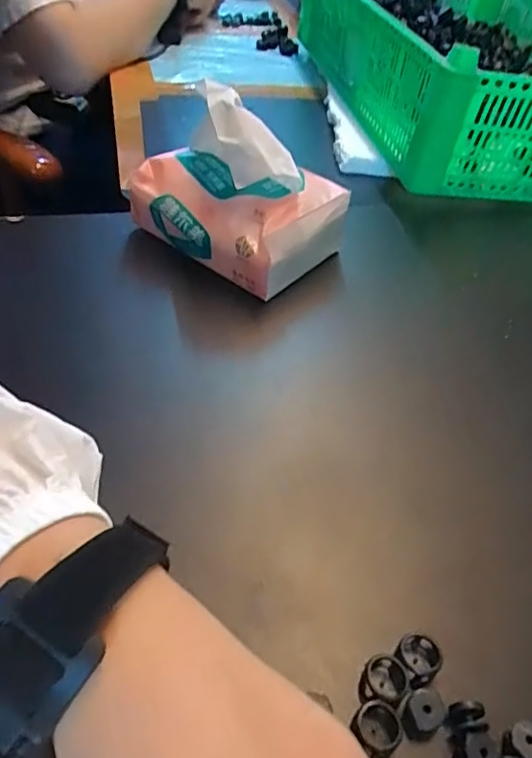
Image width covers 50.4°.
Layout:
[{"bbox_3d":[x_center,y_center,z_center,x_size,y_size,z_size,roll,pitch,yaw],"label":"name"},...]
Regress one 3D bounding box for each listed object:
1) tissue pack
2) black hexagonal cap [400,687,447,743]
[{"bbox_3d":[-0.020,-0.141,0.397,0.131,0.097,0.089,30,50,21],"label":"tissue pack"},{"bbox_3d":[0.059,0.129,0.215,0.015,0.018,0.015,-24,53,-27],"label":"black hexagonal cap"}]

